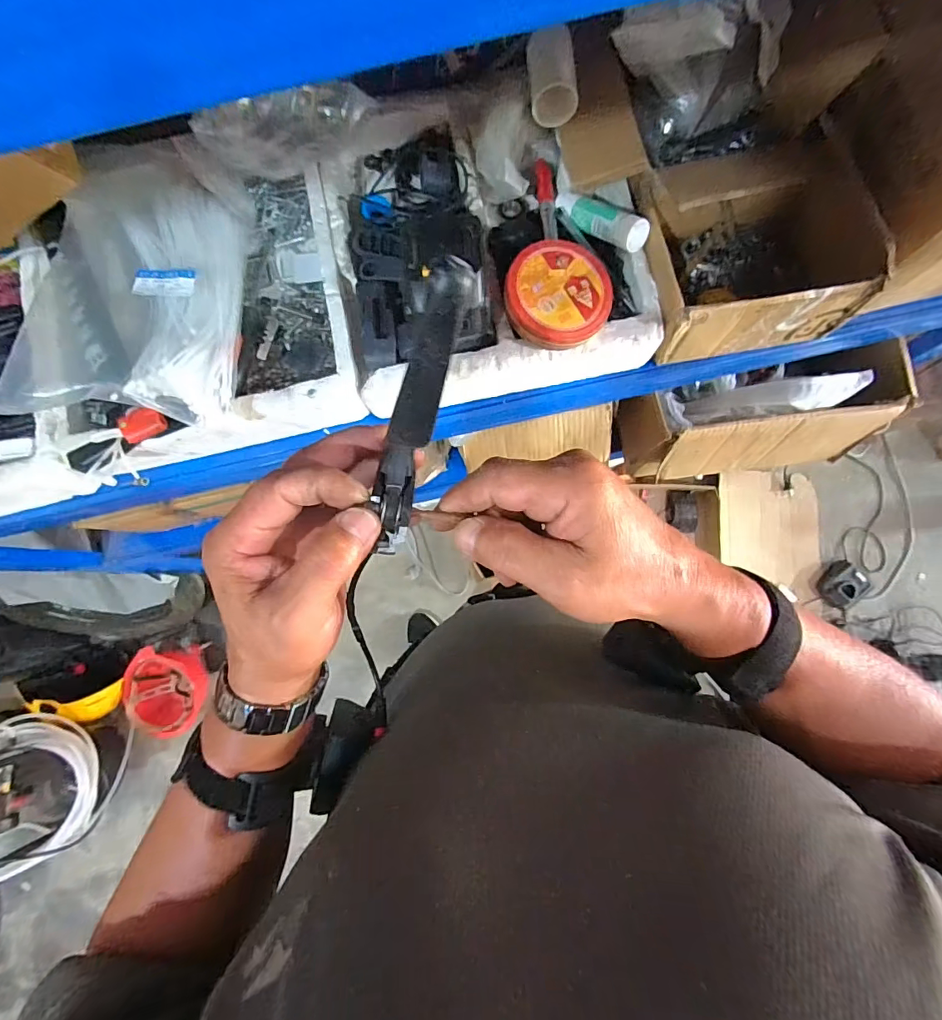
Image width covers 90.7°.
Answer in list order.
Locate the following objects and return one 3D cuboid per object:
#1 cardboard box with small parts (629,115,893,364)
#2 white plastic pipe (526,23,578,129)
[{"bbox_3d":[0.269,-0.267,0.475,0.179,0.104,0.184,-11,82,1],"label":"cardboard box with small parts"},{"bbox_3d":[0.080,-0.431,0.461,0.043,0.034,0.077,-4,82,2],"label":"white plastic pipe"}]

